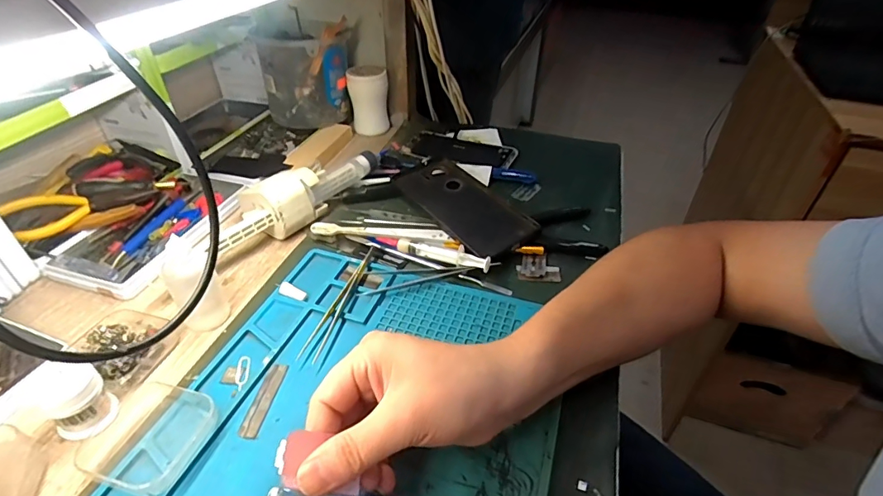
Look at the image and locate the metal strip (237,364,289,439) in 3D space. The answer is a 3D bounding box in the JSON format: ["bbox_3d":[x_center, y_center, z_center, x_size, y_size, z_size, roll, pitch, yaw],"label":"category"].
[{"bbox_3d":[-0.122,0.103,0.320,0.014,0.004,0.057,5,39,4],"label":"metal strip"}]

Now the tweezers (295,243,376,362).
[{"bbox_3d":[-0.083,0.038,0.395,0.015,0.011,0.138,11,40,11],"label":"tweezers"}]

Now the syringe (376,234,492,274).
[{"bbox_3d":[-0.008,0.001,0.438,0.114,0.015,0.017,18,42,19],"label":"syringe"}]

